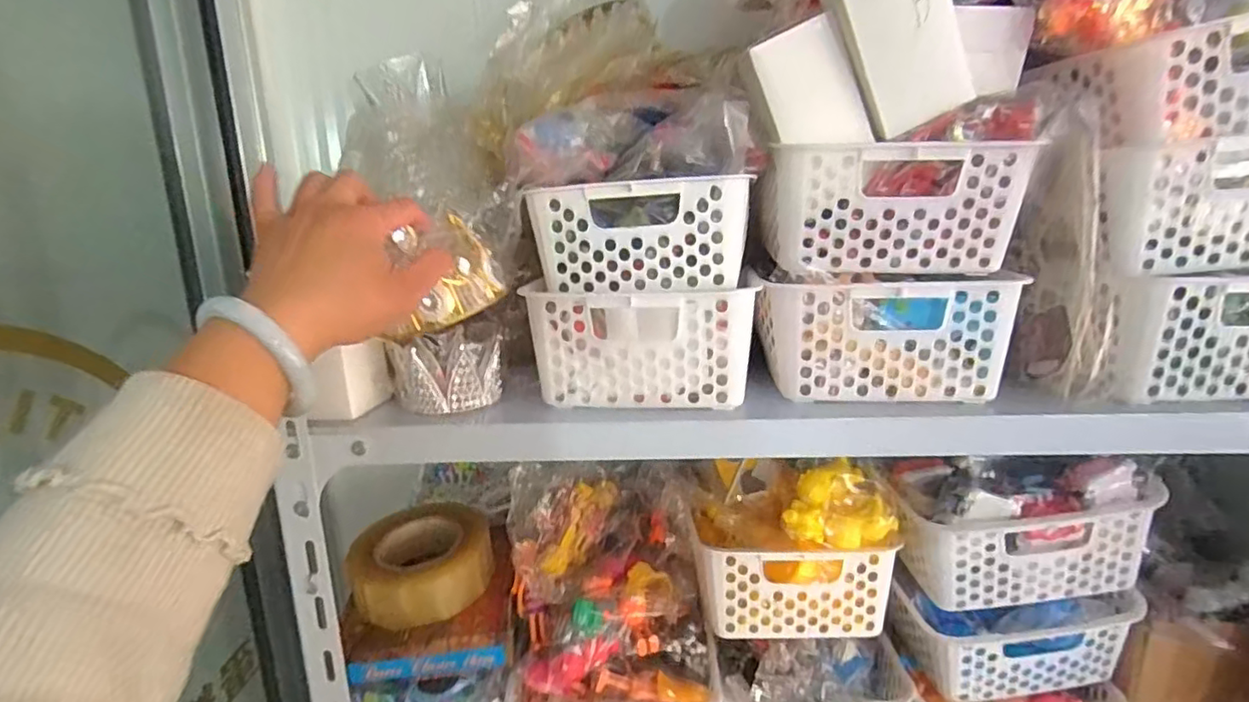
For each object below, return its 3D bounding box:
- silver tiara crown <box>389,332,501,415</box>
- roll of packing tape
[{"bbox_3d":[-0.146,0.019,0.513,0.082,0.058,0.080,-8,15,-23],"label":"silver tiara crown"},{"bbox_3d":[-0.195,0.201,0.602,0.125,0.058,0.117,-2,14,0],"label":"roll of packing tape"}]

